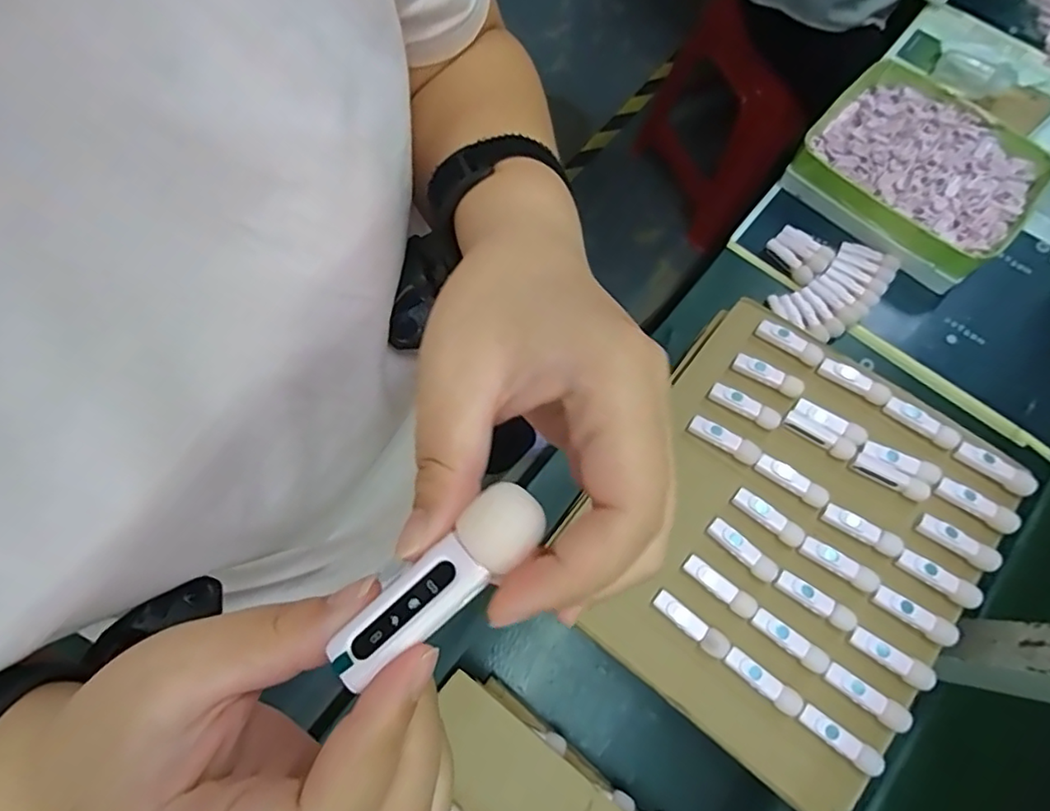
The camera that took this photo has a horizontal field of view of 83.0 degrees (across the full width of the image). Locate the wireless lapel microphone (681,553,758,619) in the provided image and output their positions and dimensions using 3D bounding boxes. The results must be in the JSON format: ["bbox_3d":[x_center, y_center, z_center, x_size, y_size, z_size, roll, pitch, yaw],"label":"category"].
[{"bbox_3d":[0.160,0.149,0.488,0.063,0.011,0.017,38,76,9],"label":"wireless lapel microphone"}]

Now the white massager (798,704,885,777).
[{"bbox_3d":[0.237,0.251,0.445,0.061,0.010,0.018,34,75,8],"label":"white massager"}]

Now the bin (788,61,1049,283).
[{"bbox_3d":[0.448,-0.273,0.672,0.188,0.064,0.239,-42,79,-12],"label":"bin"}]

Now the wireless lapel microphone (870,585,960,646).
[{"bbox_3d":[0.309,0.167,0.470,0.061,0.014,0.018,33,75,8],"label":"wireless lapel microphone"}]

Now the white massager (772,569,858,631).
[{"bbox_3d":[0.234,0.157,0.479,0.064,0.011,0.018,34,76,9],"label":"white massager"}]

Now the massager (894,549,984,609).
[{"bbox_3d":[0.334,0.140,0.479,0.062,0.014,0.018,34,75,8],"label":"massager"}]

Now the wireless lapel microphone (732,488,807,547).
[{"bbox_3d":[0.206,0.094,0.502,0.062,0.011,0.017,40,76,10],"label":"wireless lapel microphone"}]

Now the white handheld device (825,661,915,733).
[{"bbox_3d":[0.261,0.223,0.452,0.063,0.013,0.018,34,75,8],"label":"white handheld device"}]

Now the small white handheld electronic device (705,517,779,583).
[{"bbox_3d":[0.181,0.120,0.494,0.064,0.010,0.016,43,77,11],"label":"small white handheld electronic device"}]

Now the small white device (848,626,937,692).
[{"bbox_3d":[0.285,0.196,0.460,0.062,0.016,0.017,36,76,9],"label":"small white device"}]

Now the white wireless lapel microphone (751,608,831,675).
[{"bbox_3d":[0.210,0.186,0.469,0.063,0.007,0.017,38,76,9],"label":"white wireless lapel microphone"}]

